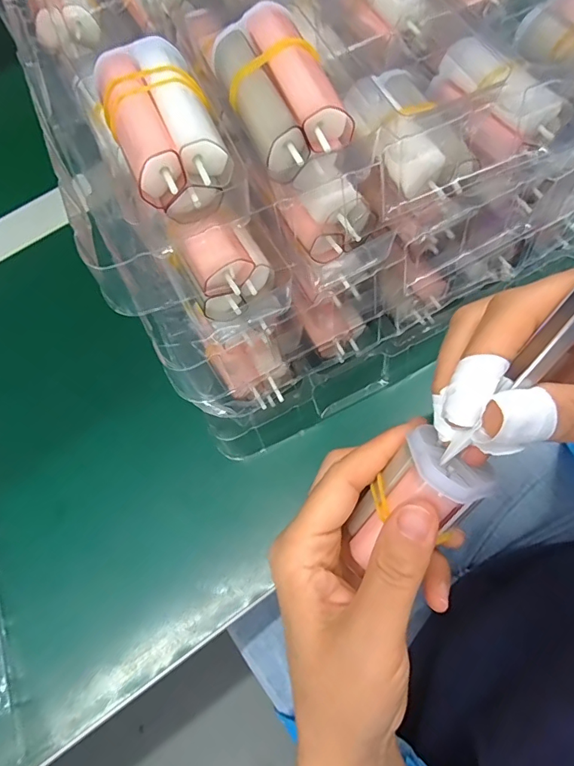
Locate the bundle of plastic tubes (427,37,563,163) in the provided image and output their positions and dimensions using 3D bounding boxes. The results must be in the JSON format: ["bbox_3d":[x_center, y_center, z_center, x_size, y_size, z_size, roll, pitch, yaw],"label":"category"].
[{"bbox_3d":[0.095,-0.133,0.208,0.029,0.020,0.067,-34,68,-9],"label":"bundle of plastic tubes"}]

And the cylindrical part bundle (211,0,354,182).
[{"bbox_3d":[-0.003,-0.112,0.169,0.036,0.023,0.063,-26,68,-5],"label":"cylindrical part bundle"}]

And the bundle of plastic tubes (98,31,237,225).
[{"bbox_3d":[-0.047,-0.097,0.173,0.038,0.032,0.065,-27,68,-6],"label":"bundle of plastic tubes"}]

